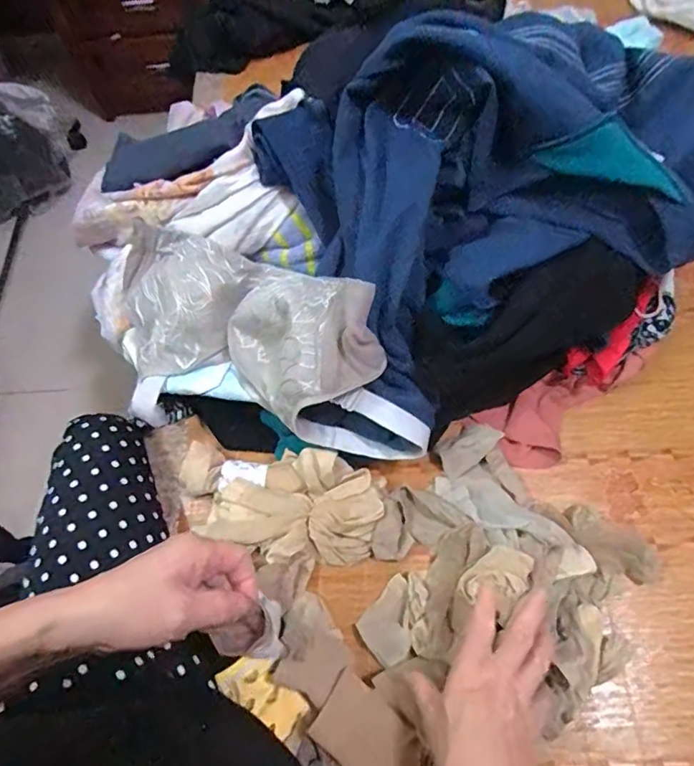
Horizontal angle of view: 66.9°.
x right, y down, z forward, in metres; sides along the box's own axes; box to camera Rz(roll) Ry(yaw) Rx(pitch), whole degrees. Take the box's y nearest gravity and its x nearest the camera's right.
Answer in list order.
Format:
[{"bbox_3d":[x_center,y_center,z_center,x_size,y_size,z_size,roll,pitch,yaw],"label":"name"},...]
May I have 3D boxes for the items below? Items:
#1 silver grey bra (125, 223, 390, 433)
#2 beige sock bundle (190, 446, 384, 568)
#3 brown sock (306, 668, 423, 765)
[{"bbox_3d":[-0.124,-0.064,0.587,0.367,0.080,0.163,20,103,25],"label":"silver grey bra"},{"bbox_3d":[-0.056,0.137,0.585,0.193,0.053,0.115,9,65,8],"label":"beige sock bundle"},{"bbox_3d":[0.020,0.315,0.465,0.096,0.013,0.061,41,65,6],"label":"brown sock"}]

